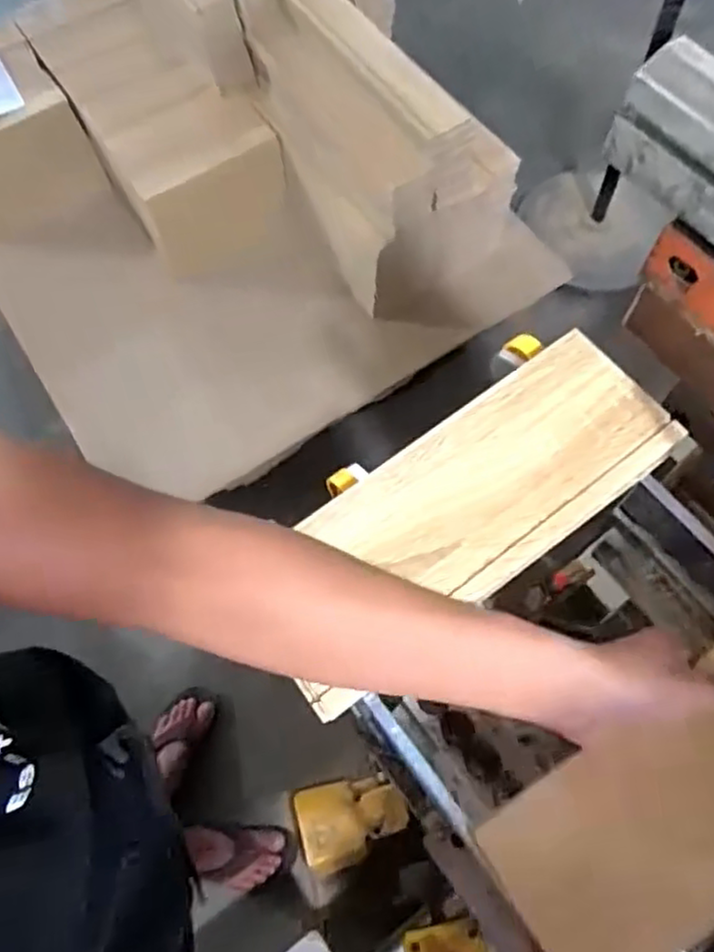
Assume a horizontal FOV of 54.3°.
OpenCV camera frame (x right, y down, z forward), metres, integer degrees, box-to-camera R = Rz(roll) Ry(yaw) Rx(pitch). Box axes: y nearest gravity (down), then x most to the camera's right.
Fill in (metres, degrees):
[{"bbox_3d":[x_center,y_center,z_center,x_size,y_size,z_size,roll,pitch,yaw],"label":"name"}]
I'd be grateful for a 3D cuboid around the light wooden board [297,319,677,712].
[{"bbox_3d":[0.078,0.022,0.496,0.318,0.024,0.120,-35,71,-13],"label":"light wooden board"}]

